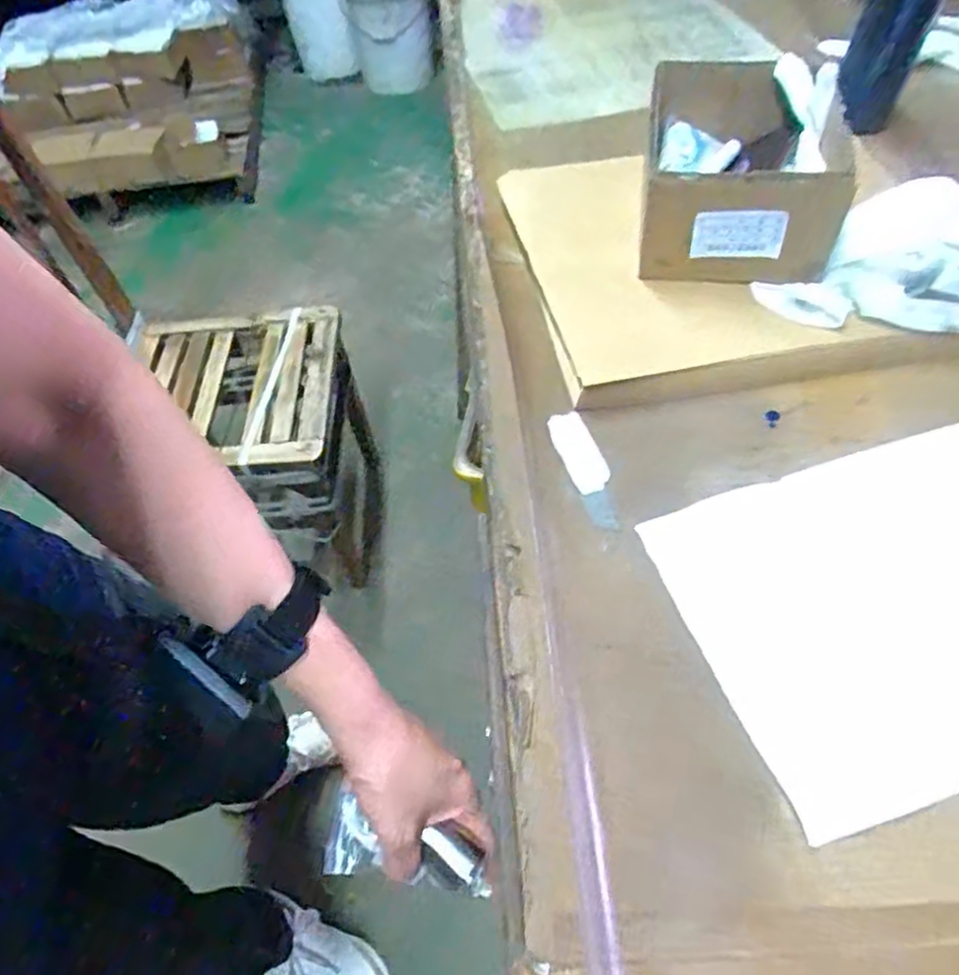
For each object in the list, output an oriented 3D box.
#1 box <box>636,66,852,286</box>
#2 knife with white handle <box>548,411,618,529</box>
[{"bbox_3d":[0.222,-0.273,0.631,0.150,0.113,0.201,7,55,9],"label":"box"},{"bbox_3d":[0.079,-0.015,0.523,0.031,0.007,0.109,-18,55,-8],"label":"knife with white handle"}]

